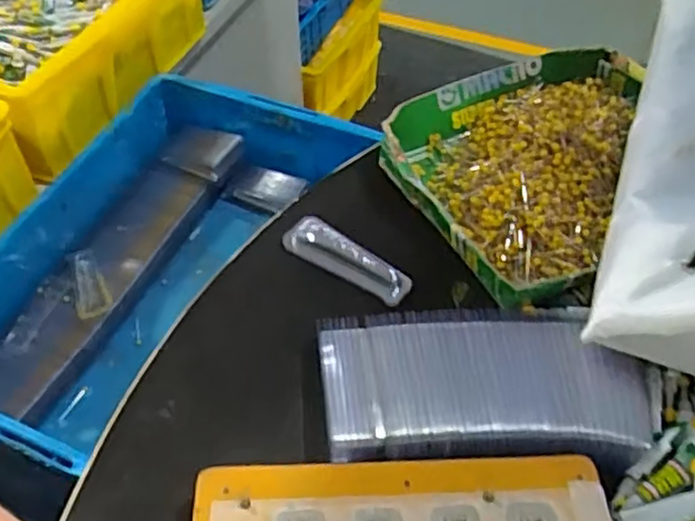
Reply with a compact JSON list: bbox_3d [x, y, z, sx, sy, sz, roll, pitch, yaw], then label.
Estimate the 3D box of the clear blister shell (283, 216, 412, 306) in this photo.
[{"bbox_3d":[-0.001,-0.001,0.537,0.106,0.024,0.030,30,57,21],"label":"clear blister shell"}]

